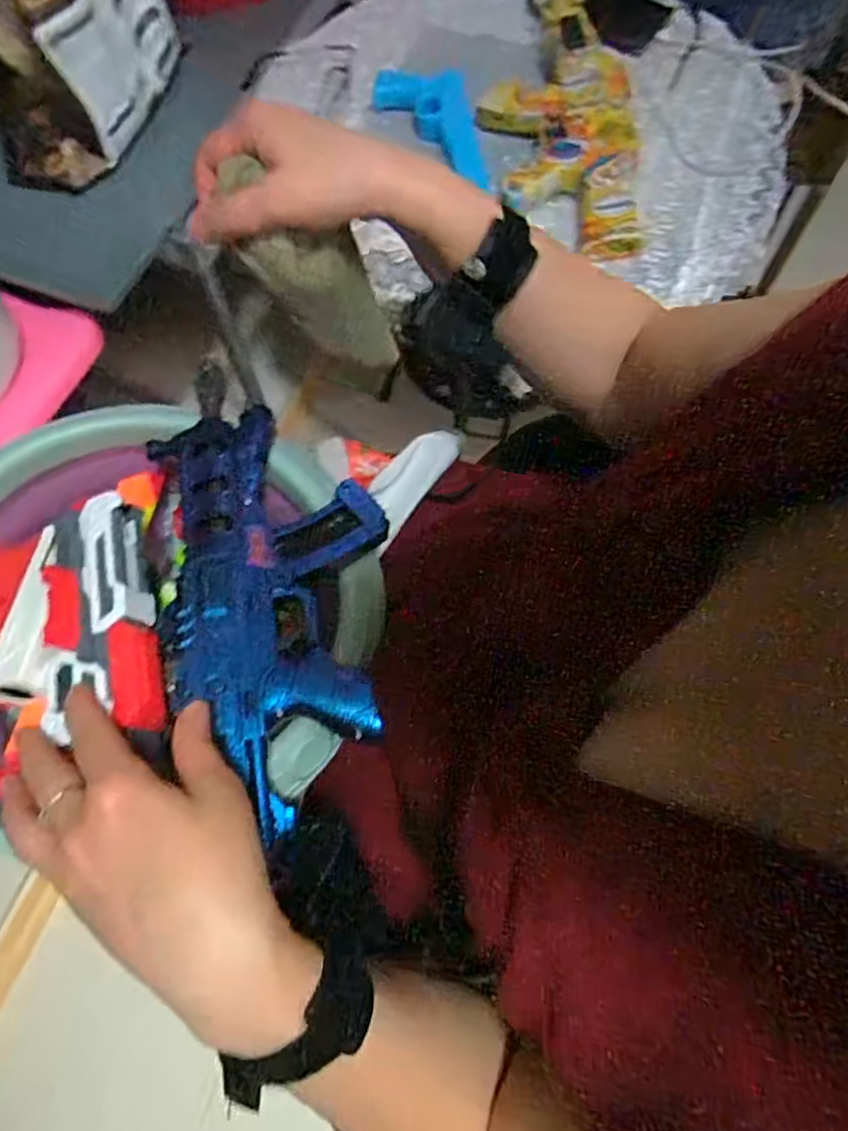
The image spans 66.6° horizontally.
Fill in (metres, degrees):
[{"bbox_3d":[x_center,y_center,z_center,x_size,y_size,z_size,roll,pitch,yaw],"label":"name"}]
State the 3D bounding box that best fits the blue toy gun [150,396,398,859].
[{"bbox_3d":[-0.086,0.017,0.405,0.131,0.032,0.266,-13,70,-4],"label":"blue toy gun"}]

